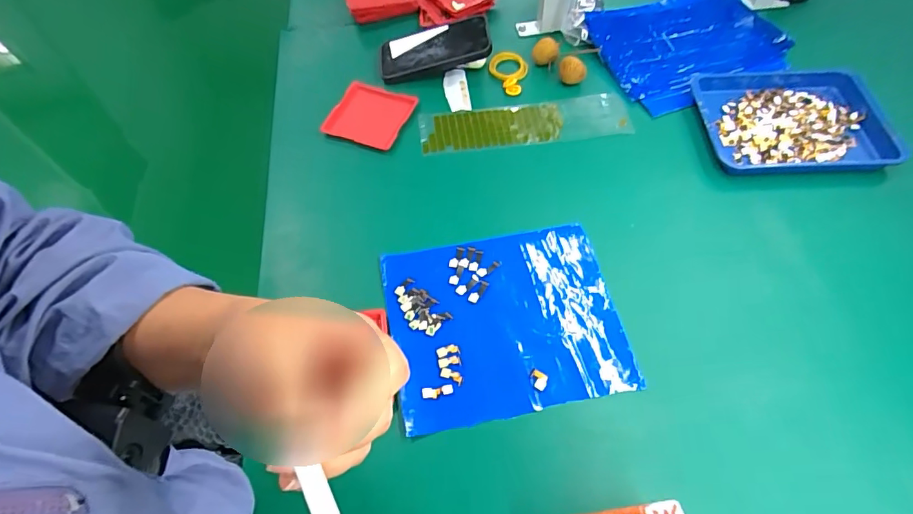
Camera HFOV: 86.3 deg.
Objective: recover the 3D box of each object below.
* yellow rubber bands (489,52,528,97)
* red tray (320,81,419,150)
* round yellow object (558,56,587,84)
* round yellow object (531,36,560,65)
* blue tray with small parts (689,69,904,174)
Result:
[{"bbox_3d":[0.072,-0.264,0.689,0.052,0.018,0.070,15,68,5],"label":"yellow rubber bands"},{"bbox_3d":[-0.116,-0.190,0.653,0.095,0.017,0.102,15,61,12],"label":"red tray"},{"bbox_3d":[0.159,-0.254,0.668,0.037,0.029,0.030,11,60,10],"label":"round yellow object"},{"bbox_3d":[0.126,-0.288,0.684,0.035,0.030,0.029,16,61,12],"label":"round yellow object"},{"bbox_3d":[0.422,-0.175,0.618,0.216,0.023,0.169,0,59,3],"label":"blue tray with small parts"}]

